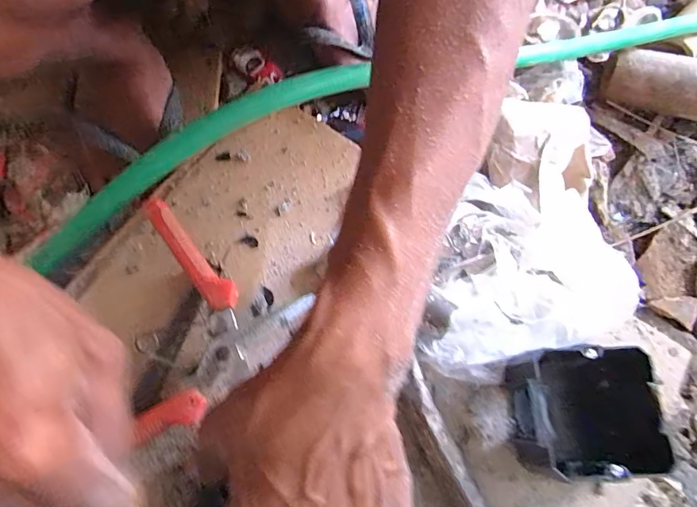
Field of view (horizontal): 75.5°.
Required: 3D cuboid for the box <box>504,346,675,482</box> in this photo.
[{"bbox_3d":[0.129,0.090,0.252,0.066,0.049,0.069,0,72,-3],"label":"box"}]

